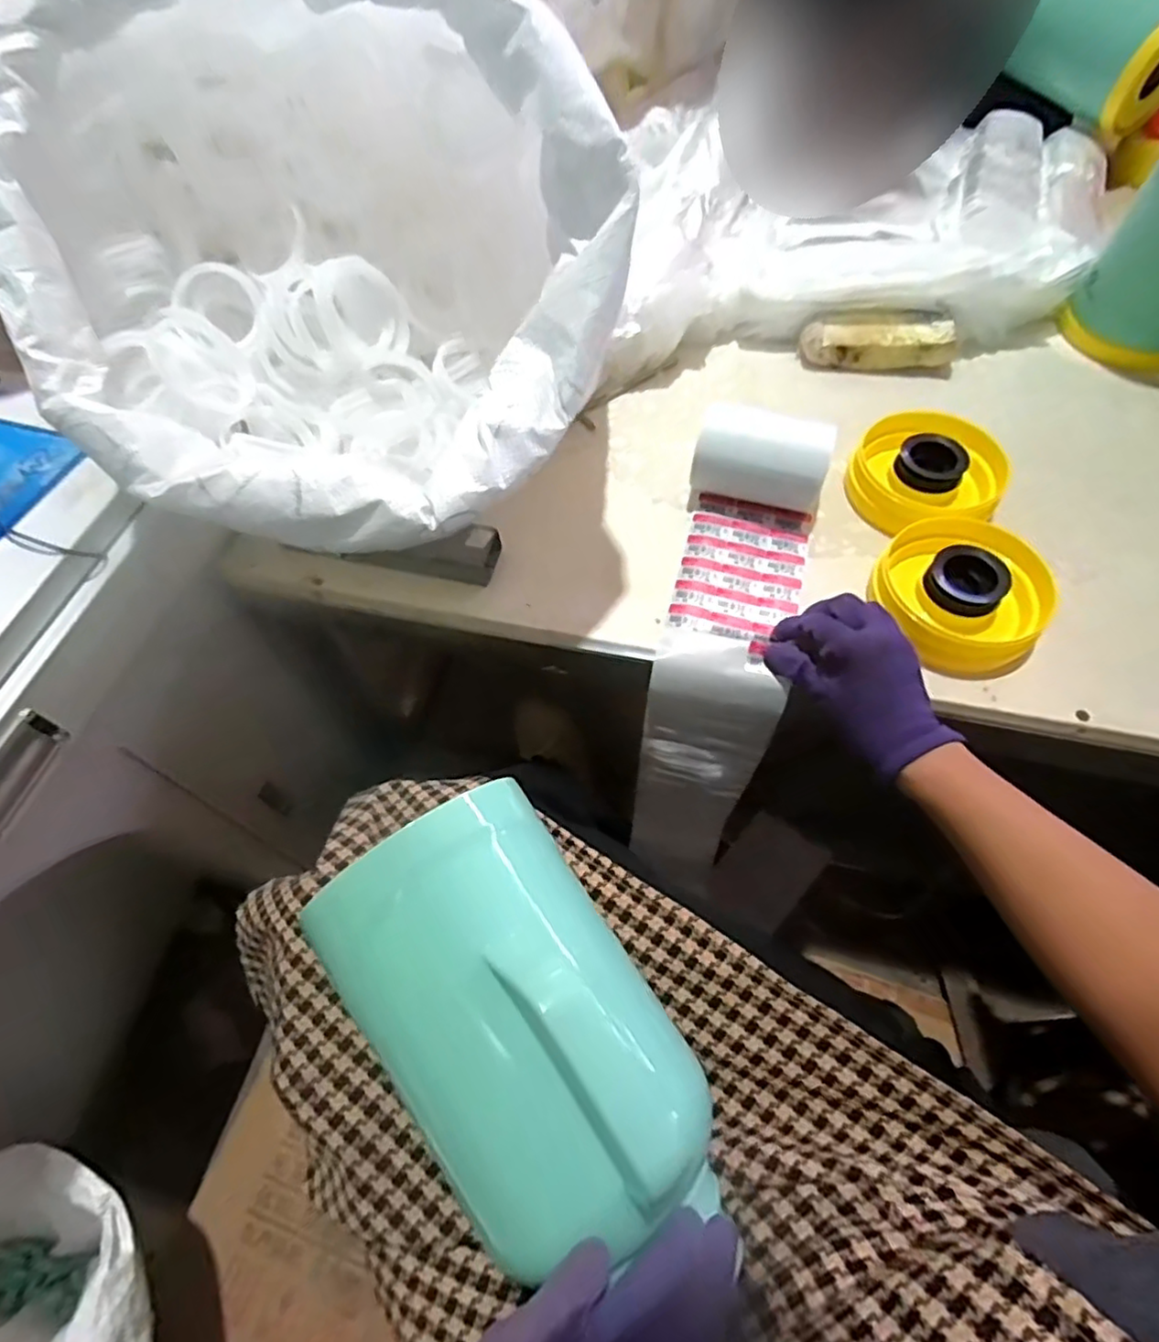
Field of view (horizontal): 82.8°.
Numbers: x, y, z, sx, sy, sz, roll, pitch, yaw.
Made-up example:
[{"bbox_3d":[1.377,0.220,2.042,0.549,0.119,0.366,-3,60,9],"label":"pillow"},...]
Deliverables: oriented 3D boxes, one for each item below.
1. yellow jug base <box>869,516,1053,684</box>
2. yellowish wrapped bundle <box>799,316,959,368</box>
[{"bbox_3d":[0.304,-0.062,0.524,0.131,0.043,0.128,35,67,21],"label":"yellow jug base"},{"bbox_3d":[0.318,-0.351,0.698,0.148,0.036,0.043,3,59,4],"label":"yellowish wrapped bundle"}]

